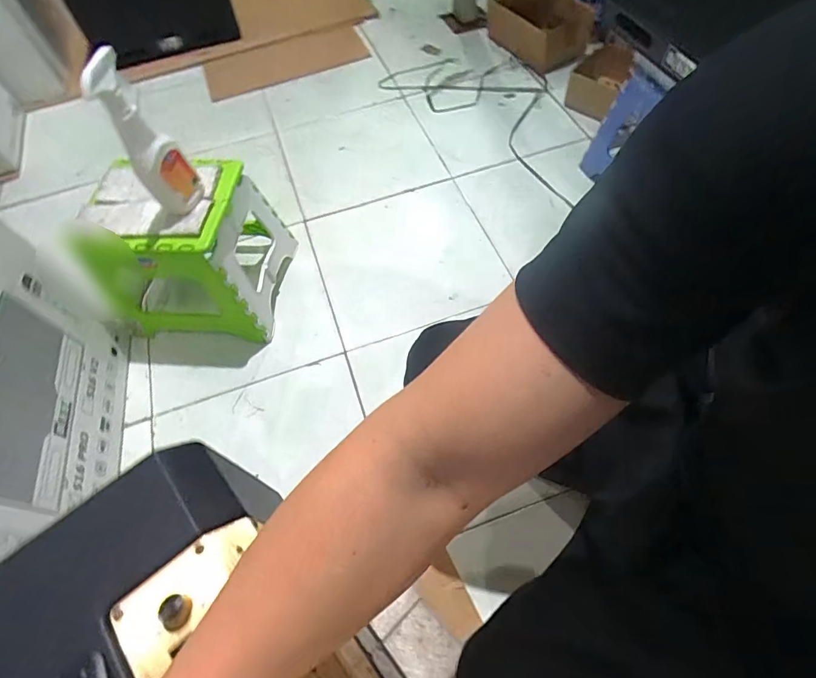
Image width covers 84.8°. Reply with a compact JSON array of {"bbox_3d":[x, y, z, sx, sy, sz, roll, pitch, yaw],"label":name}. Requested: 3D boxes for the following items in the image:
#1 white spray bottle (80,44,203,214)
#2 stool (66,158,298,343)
[{"bbox_3d":[-0.401,-0.305,0.692,0.080,0.226,0.074,-32,62,-13],"label":"white spray bottle"},{"bbox_3d":[-0.437,-0.185,0.910,0.299,0.267,0.265,2,60,6],"label":"stool"}]

